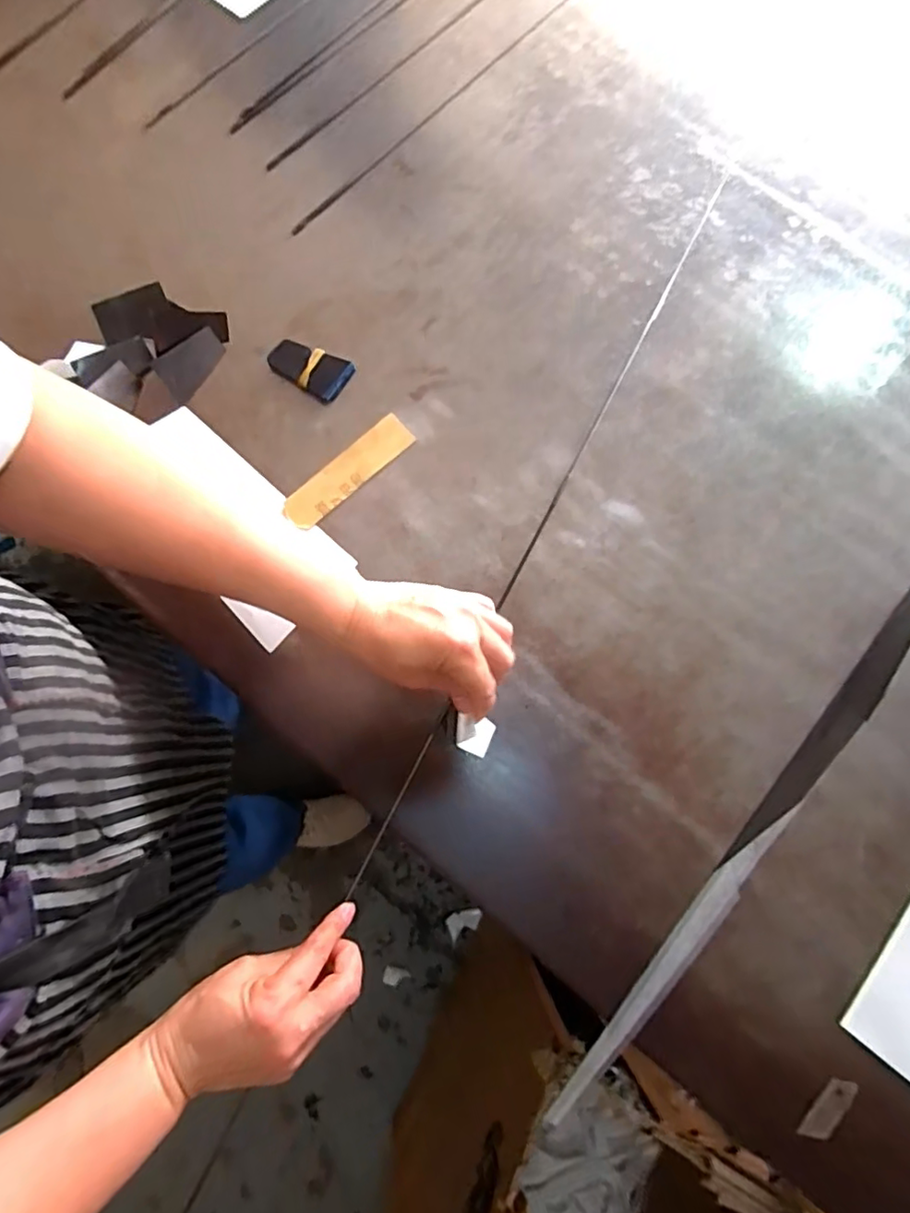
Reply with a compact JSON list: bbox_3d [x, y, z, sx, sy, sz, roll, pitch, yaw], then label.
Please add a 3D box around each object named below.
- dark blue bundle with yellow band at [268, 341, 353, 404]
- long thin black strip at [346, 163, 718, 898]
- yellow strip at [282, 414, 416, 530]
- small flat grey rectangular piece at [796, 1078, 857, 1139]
[{"bbox_3d":[-0.126,-0.204,0.500,0.070,0.010,0.039,27,80,5],"label":"dark blue bundle with yellow band"},{"bbox_3d":[0.087,-0.092,0.487,0.010,0.009,0.693,27,80,5],"label":"long thin black strip"},{"bbox_3d":[-0.089,-0.111,0.485,0.121,0.009,0.030,-42,82,-7],"label":"yellow strip"},{"bbox_3d":[0.254,0.342,0.397,0.048,0.007,0.017,-43,82,-7],"label":"small flat grey rectangular piece"}]

